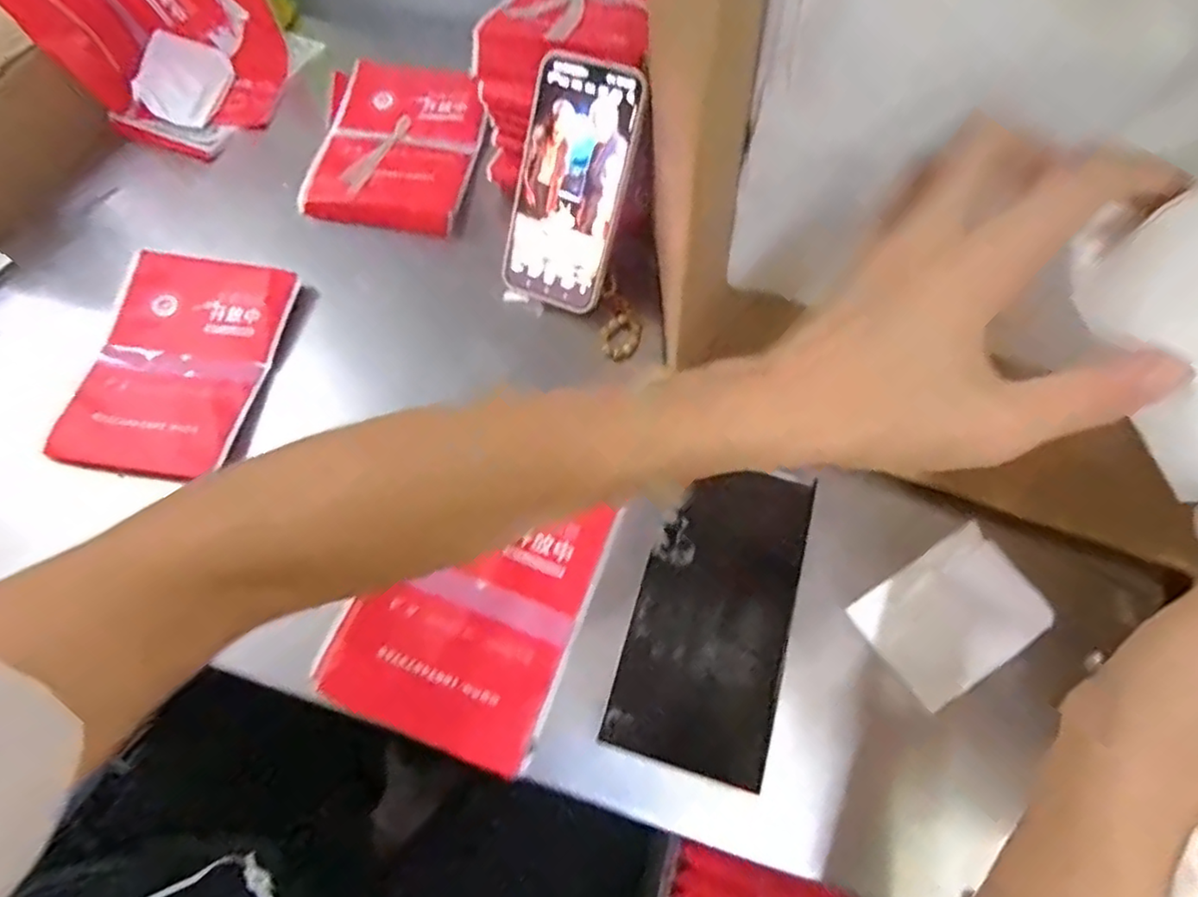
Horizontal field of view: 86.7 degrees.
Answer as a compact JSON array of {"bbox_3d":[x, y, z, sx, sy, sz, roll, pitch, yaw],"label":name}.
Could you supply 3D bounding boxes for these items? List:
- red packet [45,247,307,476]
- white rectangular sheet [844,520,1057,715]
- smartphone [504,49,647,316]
[{"bbox_3d":[-0.284,-0.060,0.436,0.120,0.025,0.158,7,64,4],"label":"red packet"},{"bbox_3d":[0.198,0.092,0.353,0.099,0.016,0.067,-30,67,-13],"label":"white rectangular sheet"},{"bbox_3d":[-0.020,-0.173,0.425,0.070,0.153,0.007,20,24,10],"label":"smartphone"}]

